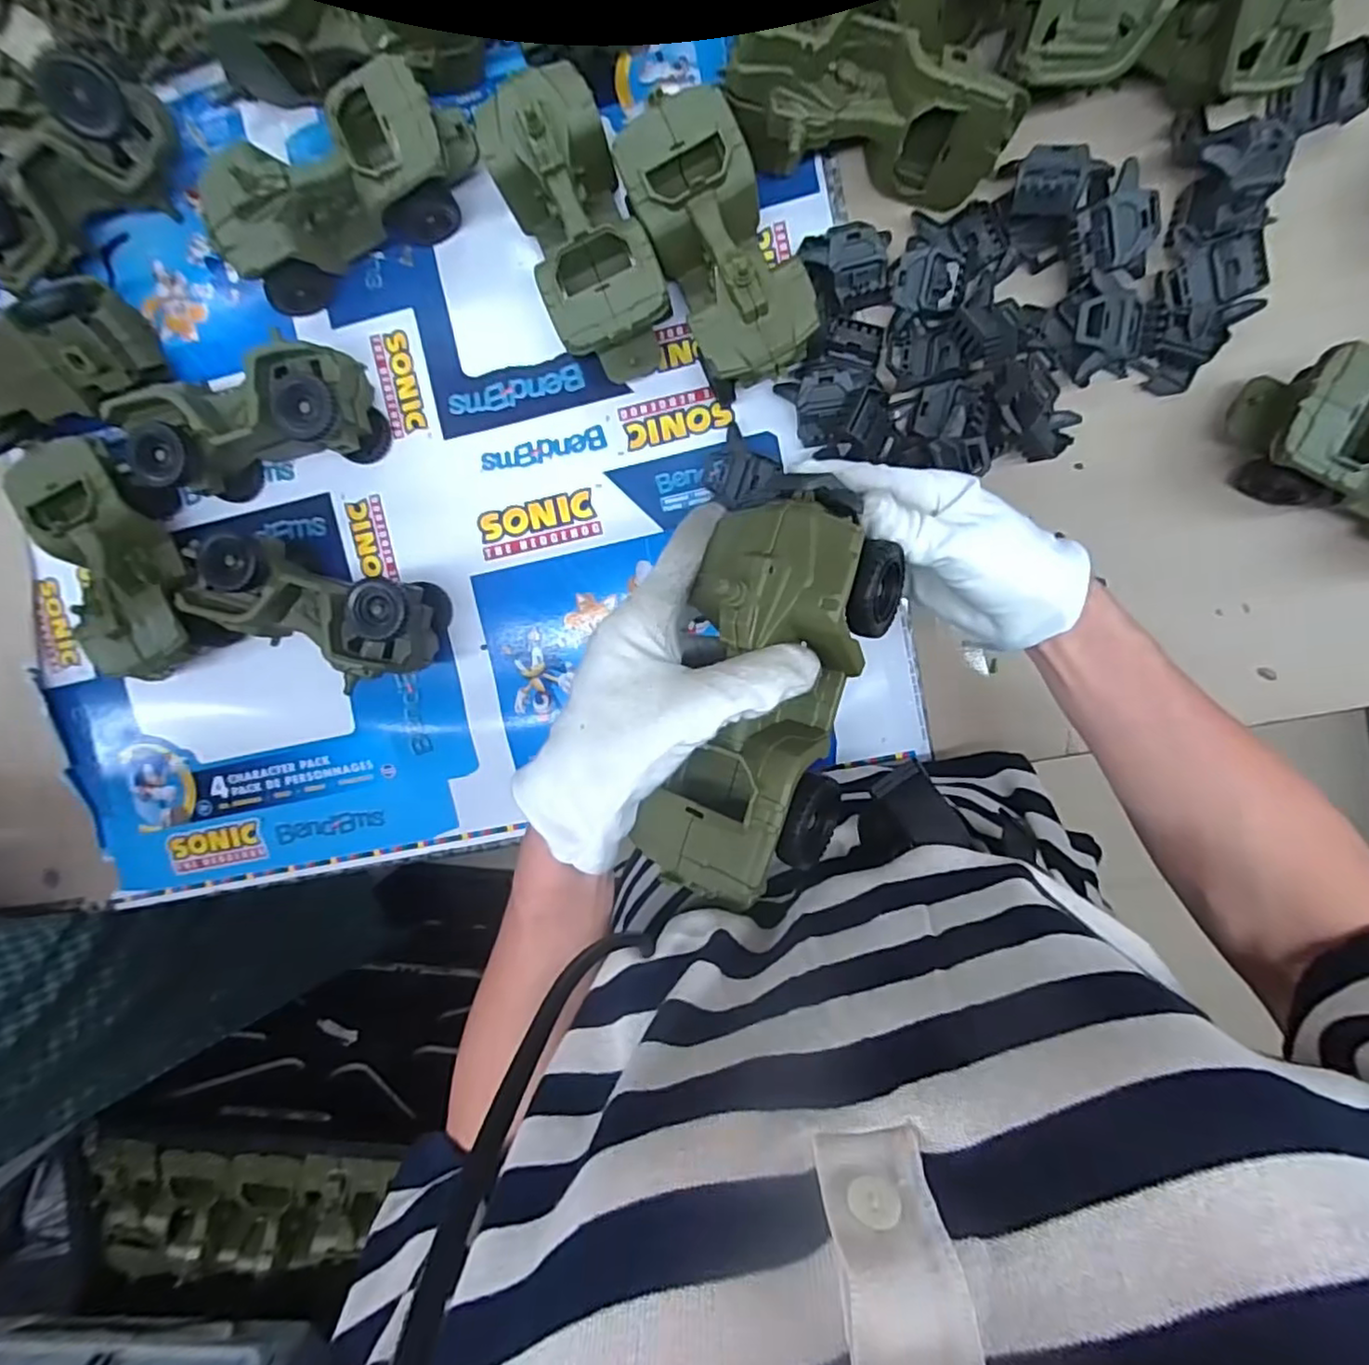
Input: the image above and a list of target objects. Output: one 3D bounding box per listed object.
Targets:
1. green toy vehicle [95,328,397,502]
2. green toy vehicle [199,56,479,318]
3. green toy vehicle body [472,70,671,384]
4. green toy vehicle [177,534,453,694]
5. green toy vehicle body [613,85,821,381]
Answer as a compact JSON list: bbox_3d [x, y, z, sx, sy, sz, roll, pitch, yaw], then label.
[{"bbox_3d":[-0.315,-0.192,0.489,0.170,0.080,0.069,-13,95,7],"label":"green toy vehicle"},{"bbox_3d":[-0.239,-0.347,0.465,0.183,0.079,0.083,-27,94,8],"label":"green toy vehicle"},{"bbox_3d":[-0.069,-0.307,0.454,0.077,0.080,0.179,-23,94,8],"label":"green toy vehicle body"},{"bbox_3d":[-0.283,-0.054,0.501,0.183,0.081,0.087,12,98,4],"label":"green toy vehicle"},{"bbox_3d":[0.023,-0.292,0.446,0.079,0.078,0.175,-25,94,8],"label":"green toy vehicle body"}]

